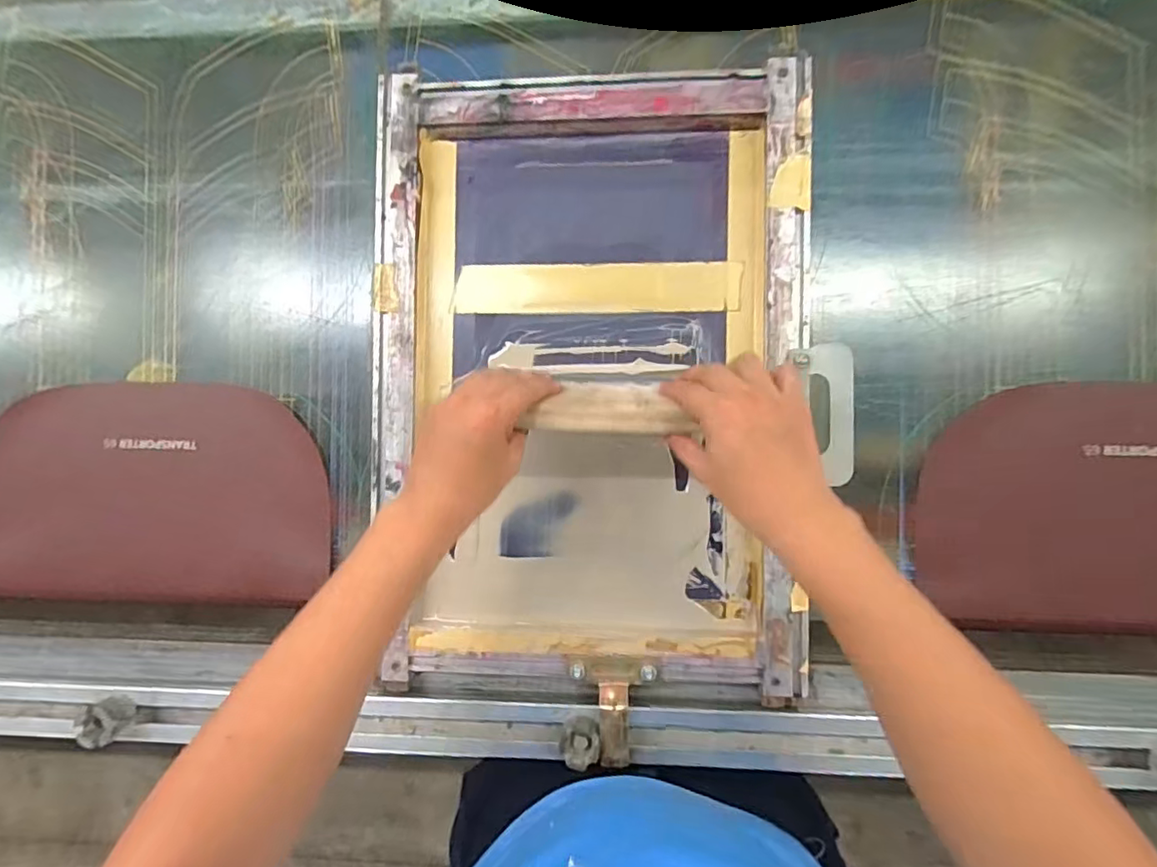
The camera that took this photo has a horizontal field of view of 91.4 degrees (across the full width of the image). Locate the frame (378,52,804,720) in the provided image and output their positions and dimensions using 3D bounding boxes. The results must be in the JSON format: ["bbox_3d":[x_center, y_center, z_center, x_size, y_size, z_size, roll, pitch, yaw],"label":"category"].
[{"bbox_3d":[0.007,-0.045,0.522,0.386,0.036,0.552,1,91,4],"label":"frame"}]

